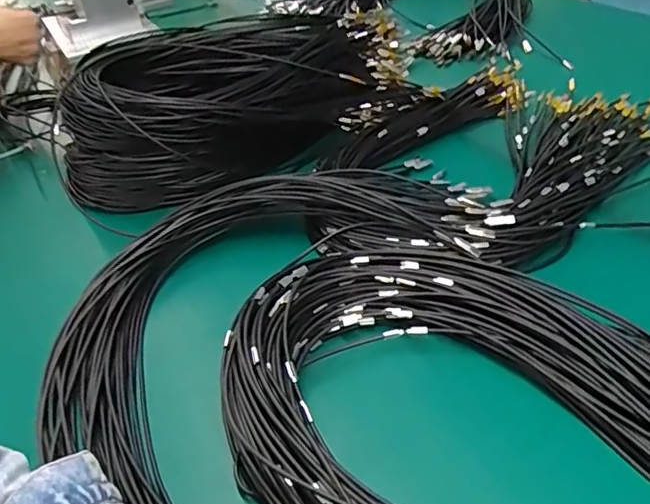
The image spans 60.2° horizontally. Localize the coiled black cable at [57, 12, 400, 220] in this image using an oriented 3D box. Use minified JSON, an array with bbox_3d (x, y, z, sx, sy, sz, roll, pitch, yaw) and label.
[{"bbox_3d":[-0.122,-0.211,0.743,0.453,0.143,0.208,-25,43,-21],"label":"coiled black cable"}]

